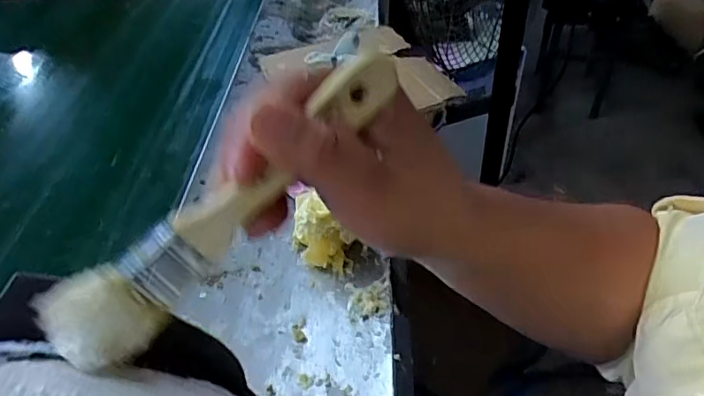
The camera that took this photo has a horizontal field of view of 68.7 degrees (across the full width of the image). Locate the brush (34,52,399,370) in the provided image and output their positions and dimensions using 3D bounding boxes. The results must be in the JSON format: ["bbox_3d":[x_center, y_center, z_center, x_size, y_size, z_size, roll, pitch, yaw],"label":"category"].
[{"bbox_3d":[-0.046,0.002,0.195,0.157,0.028,0.028,-41,49,1],"label":"brush"}]

